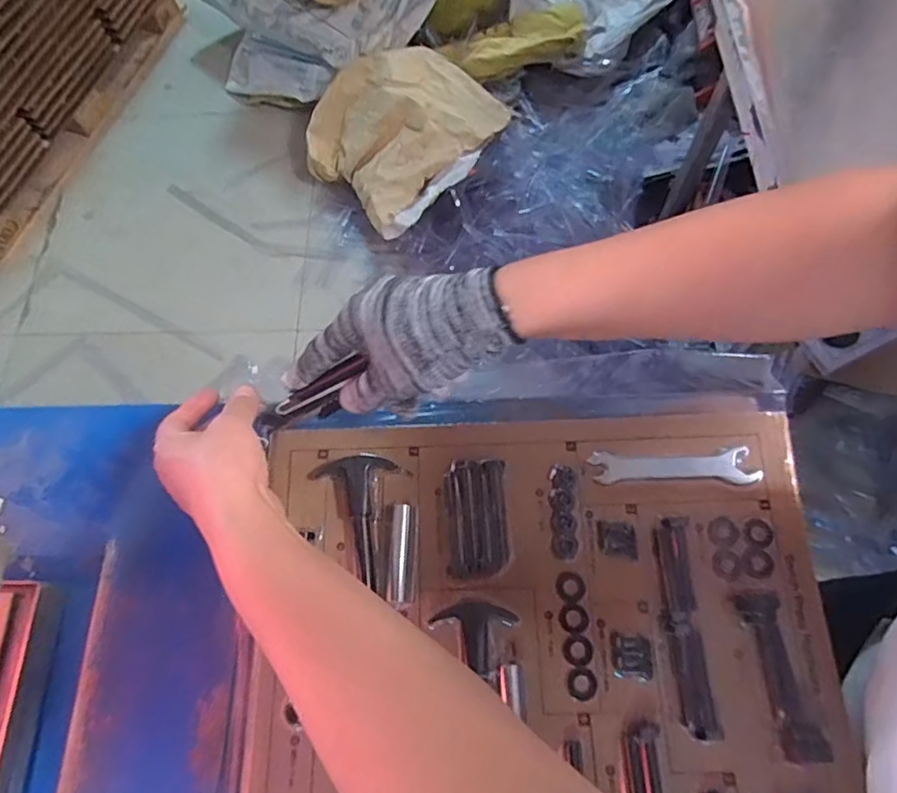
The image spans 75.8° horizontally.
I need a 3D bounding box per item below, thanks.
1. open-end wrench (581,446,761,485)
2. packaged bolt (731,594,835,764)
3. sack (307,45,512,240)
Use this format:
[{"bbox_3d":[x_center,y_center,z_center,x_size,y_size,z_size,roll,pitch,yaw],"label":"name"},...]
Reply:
[{"bbox_3d":[0.165,0.051,0.418,0.120,0.009,0.025,-2,69,2],"label":"open-end wrench"},{"bbox_3d":[0.213,0.176,0.369,0.028,0.018,0.096,-13,69,-2],"label":"packaged bolt"},{"bbox_3d":[-0.125,-0.737,1.619,0.480,0.160,0.549,-36,72,-10],"label":"sack"}]

